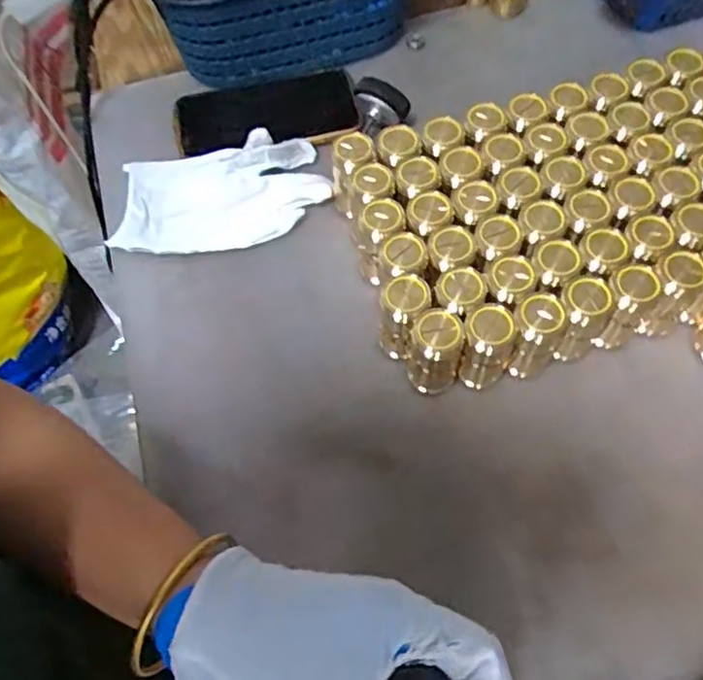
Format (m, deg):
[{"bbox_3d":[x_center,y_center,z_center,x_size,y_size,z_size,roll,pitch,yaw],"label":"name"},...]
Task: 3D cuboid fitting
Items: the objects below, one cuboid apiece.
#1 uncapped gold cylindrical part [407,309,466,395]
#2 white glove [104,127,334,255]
[{"bbox_3d":[0.054,0.010,0.425,0.032,0.067,0.028,11,64,8],"label":"uncapped gold cylindrical part"},{"bbox_3d":[-0.103,-0.112,0.516,0.163,0.028,0.087,-12,63,-3],"label":"white glove"}]

